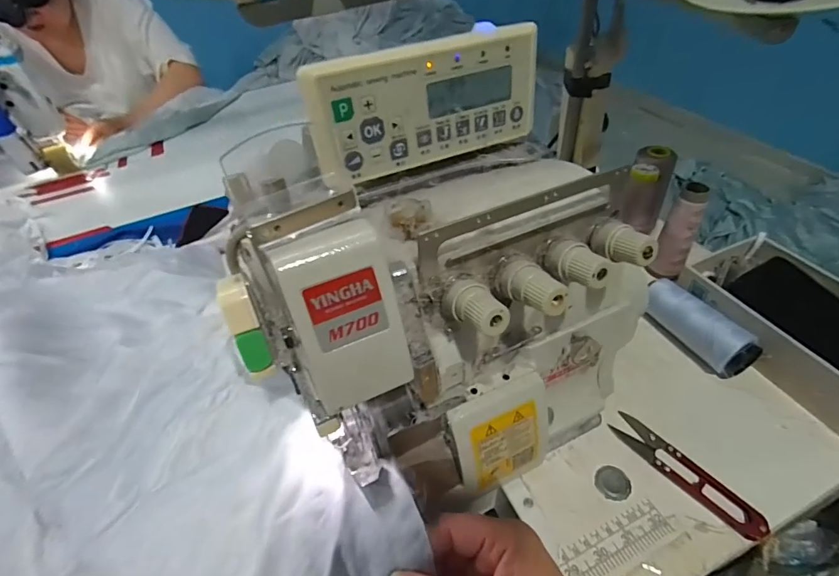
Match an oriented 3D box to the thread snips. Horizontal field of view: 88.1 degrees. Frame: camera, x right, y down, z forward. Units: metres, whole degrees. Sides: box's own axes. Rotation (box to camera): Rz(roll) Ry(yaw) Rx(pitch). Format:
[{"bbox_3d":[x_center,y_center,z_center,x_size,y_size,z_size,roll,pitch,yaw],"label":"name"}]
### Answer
[{"bbox_3d":[0.210,0.145,0.345,0.028,0.012,0.117,-31,51,-23],"label":"thread snips"}]

